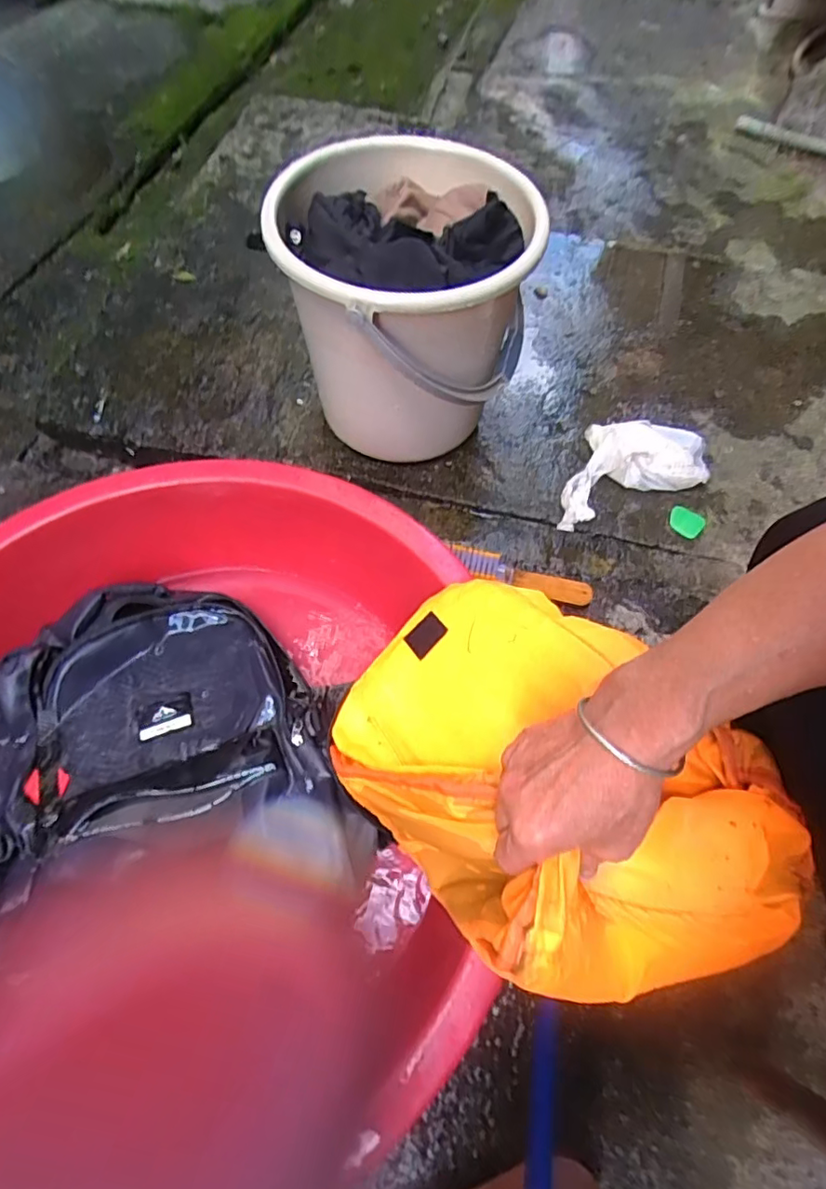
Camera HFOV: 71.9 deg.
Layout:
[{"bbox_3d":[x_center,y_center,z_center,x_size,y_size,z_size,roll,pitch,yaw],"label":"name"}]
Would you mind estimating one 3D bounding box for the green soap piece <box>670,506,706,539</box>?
[{"bbox_3d":[0.398,-0.107,0.828,0.048,0.008,0.043,34,66,14],"label":"green soap piece"}]

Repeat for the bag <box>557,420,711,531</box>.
[{"bbox_3d":[0.332,-0.211,0.864,0.233,0.044,0.151,-16,64,-11],"label":"bag"}]

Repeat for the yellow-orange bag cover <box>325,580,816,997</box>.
[{"bbox_3d":[0.100,0.129,0.445,0.235,0.188,0.338,-38,70,-19],"label":"yellow-orange bag cover"}]

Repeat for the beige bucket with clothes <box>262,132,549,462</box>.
[{"bbox_3d":[-0.003,-0.370,0.766,0.292,0.290,0.313,1,62,-2],"label":"beige bucket with clothes"}]

